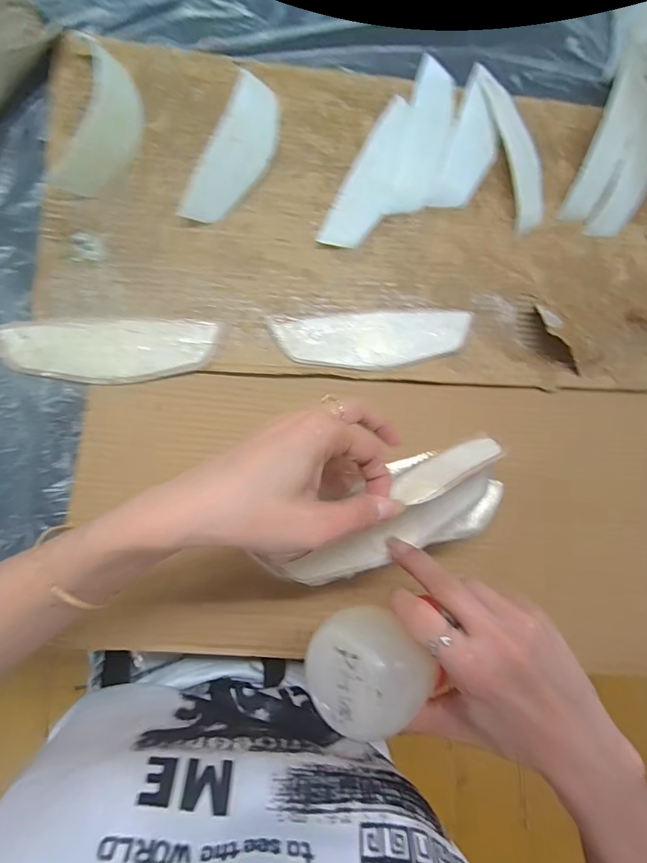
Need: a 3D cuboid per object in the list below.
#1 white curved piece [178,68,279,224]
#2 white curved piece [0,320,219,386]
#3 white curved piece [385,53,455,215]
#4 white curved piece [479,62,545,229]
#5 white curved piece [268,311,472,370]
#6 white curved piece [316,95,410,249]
[{"bbox_3d":[-0.072,-0.237,0.350,0.044,0.035,0.138,23,83,-5],"label":"white curved piece"},{"bbox_3d":[-0.171,-0.064,0.332,0.164,0.009,0.049,-3,86,-7],"label":"white curved piece"},{"bbox_3d":[0.094,-0.270,0.378,0.038,0.013,0.153,14,84,-6],"label":"white curved piece"},{"bbox_3d":[0.185,-0.272,0.394,0.037,0.009,0.161,-13,88,-8],"label":"white curved piece"},{"bbox_3d":[0.045,-0.080,0.360,0.168,0.007,0.048,-5,87,-7],"label":"white curved piece"},{"bbox_3d":[0.045,-0.228,0.370,0.041,0.018,0.150,27,83,-4],"label":"white curved piece"}]

